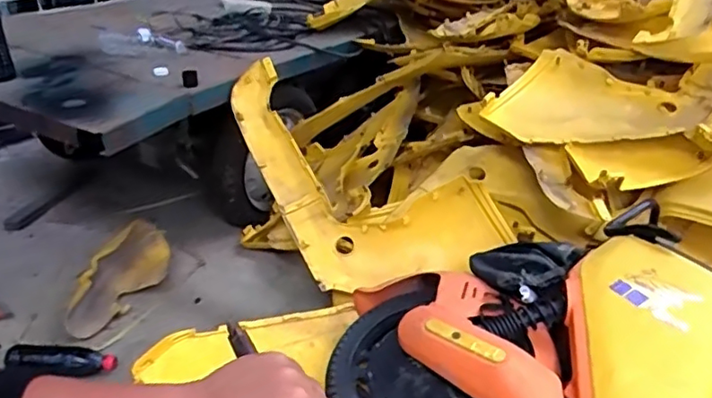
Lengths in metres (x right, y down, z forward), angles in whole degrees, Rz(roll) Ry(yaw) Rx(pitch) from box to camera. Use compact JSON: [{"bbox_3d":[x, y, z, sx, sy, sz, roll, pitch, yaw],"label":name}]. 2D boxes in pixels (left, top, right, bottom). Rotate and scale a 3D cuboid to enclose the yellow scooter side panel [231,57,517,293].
[{"bbox_3d":[-0.040,-0.015,1.379,0.742,0.085,0.381,33,78,13],"label":"yellow scooter side panel"}]

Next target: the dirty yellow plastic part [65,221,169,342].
[{"bbox_3d":[-0.577,0.182,1.450,0.043,0.163,0.310,-8,23,37],"label":"dirty yellow plastic part"}]

